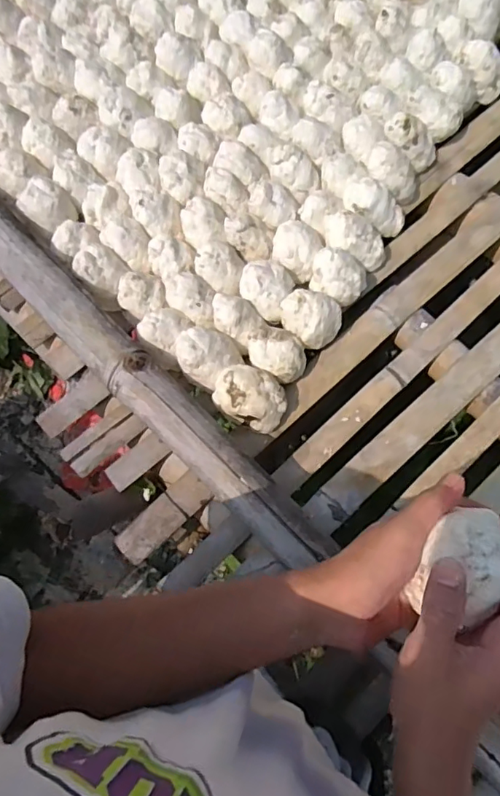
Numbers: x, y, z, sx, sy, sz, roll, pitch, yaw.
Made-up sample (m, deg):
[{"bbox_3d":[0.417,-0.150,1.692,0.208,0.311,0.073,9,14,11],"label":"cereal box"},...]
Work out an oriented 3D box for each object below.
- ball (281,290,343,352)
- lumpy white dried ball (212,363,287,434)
[{"bbox_3d":[0.075,-0.096,0.662,0.076,0.062,0.067,16,74,7],"label":"ball"},{"bbox_3d":[0.002,0.000,0.631,0.084,0.065,0.066,19,75,8],"label":"lumpy white dried ball"}]

